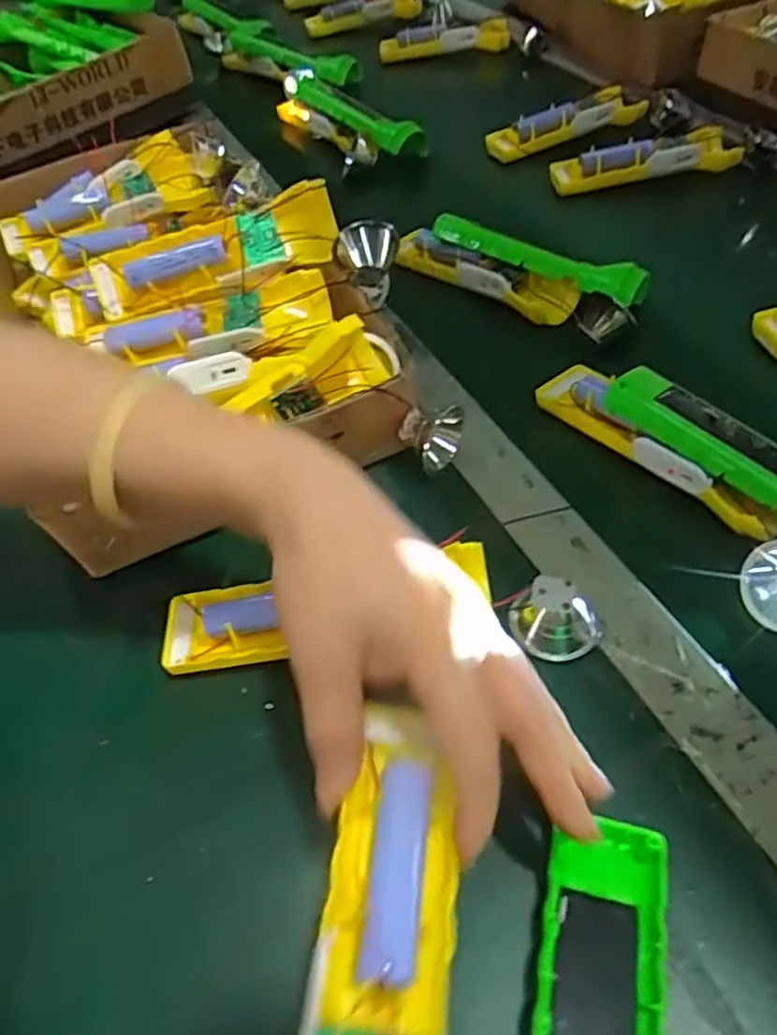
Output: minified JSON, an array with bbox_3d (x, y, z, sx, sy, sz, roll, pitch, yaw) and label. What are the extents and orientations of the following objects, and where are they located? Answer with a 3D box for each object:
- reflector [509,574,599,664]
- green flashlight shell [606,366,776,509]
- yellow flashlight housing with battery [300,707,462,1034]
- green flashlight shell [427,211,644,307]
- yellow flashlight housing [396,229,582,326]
[{"bbox_3d":[0.083,0.049,0.346,0.040,0.025,0.034,-25,51,-14],"label":"reflector"},{"bbox_3d":[0.193,-0.029,0.384,0.035,0.031,0.160,-39,56,-24],"label":"green flashlight shell"},{"bbox_3d":[-0.001,0.141,0.215,0.049,0.033,0.159,3,60,8],"label":"yellow flashlight housing with battery"},{"bbox_3d":[0.110,-0.194,0.536,0.162,0.026,0.042,26,57,26],"label":"green flashlight shell"},{"bbox_3d":[0.069,-0.191,0.550,0.158,0.024,0.034,30,59,28],"label":"yellow flashlight housing"}]

